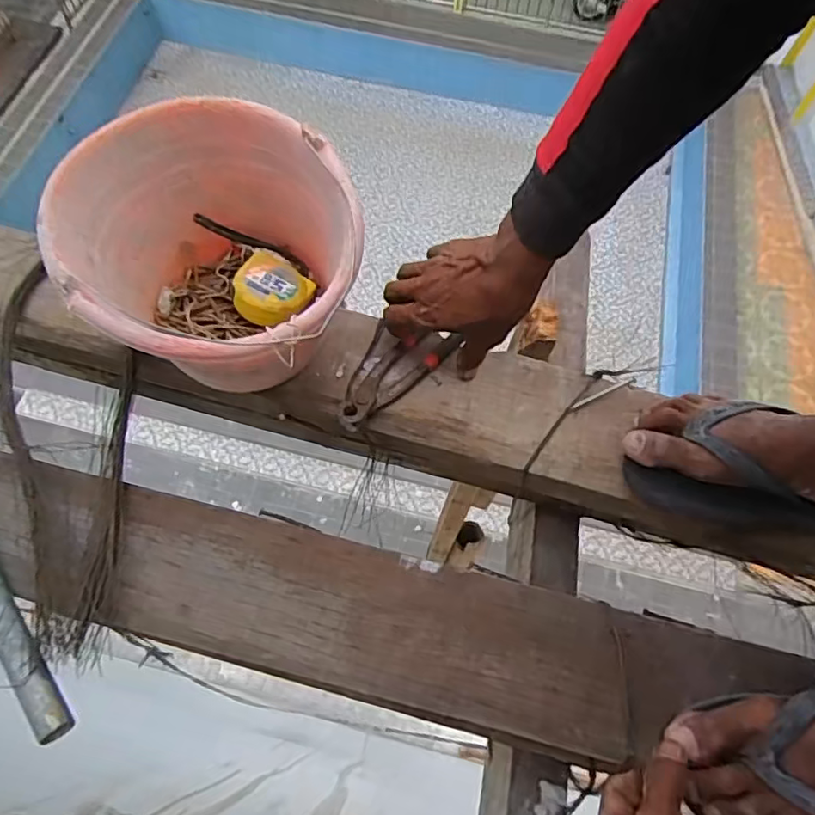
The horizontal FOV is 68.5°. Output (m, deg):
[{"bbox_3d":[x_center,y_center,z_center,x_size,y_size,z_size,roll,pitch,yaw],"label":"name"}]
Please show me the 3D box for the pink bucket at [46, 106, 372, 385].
[{"bbox_3d":[-0.159,-0.116,0.525,0.224,0.163,0.249,-12,66,-9],"label":"pink bucket"}]

